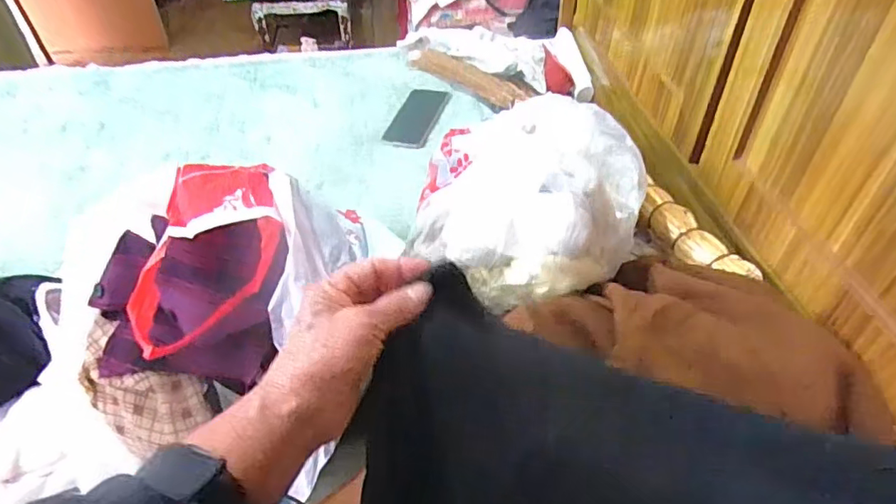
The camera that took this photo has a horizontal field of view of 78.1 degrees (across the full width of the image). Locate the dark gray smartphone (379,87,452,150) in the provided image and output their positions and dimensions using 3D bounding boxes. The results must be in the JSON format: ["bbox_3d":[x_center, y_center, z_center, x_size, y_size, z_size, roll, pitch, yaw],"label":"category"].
[{"bbox_3d":[-0.055,-0.240,0.984,0.085,0.006,0.171,9,52,18],"label":"dark gray smartphone"}]

